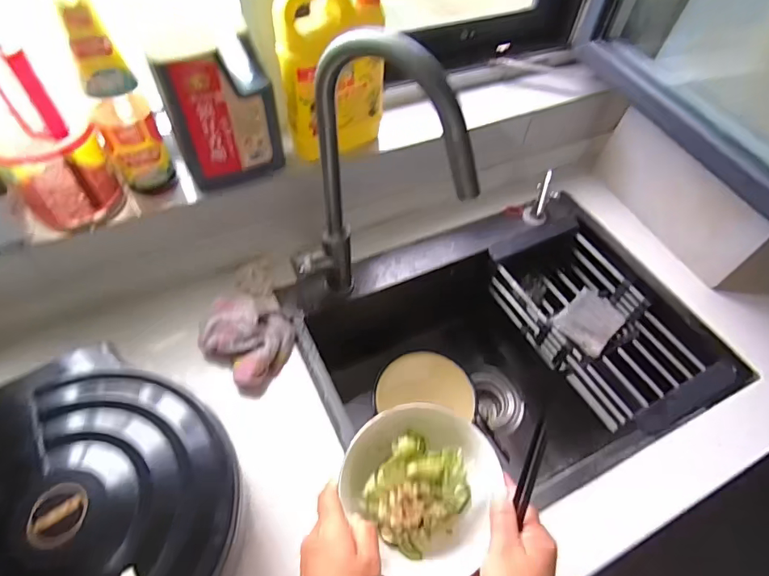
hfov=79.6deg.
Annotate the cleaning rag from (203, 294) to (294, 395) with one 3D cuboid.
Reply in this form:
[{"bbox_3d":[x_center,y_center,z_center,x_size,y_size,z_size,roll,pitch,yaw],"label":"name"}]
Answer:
[{"bbox_3d":[-0.199,0.070,0.654,0.125,0.061,0.127,16,54,9],"label":"cleaning rag"}]

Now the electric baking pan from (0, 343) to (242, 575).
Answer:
[{"bbox_3d":[-0.300,0.223,0.467,0.294,0.122,0.335,-32,61,-24],"label":"electric baking pan"}]

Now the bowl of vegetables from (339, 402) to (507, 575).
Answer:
[{"bbox_3d":[0.034,0.195,0.444,0.144,0.102,0.143,2,53,-2],"label":"bowl of vegetables"}]

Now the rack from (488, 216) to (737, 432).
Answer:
[{"bbox_3d":[0.360,0.055,0.782,0.207,0.082,0.379,-22,58,-19],"label":"rack"}]

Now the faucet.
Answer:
[{"bbox_3d":[-0.022,-0.072,0.540,0.092,0.407,0.209,-35,63,-26],"label":"faucet"}]

